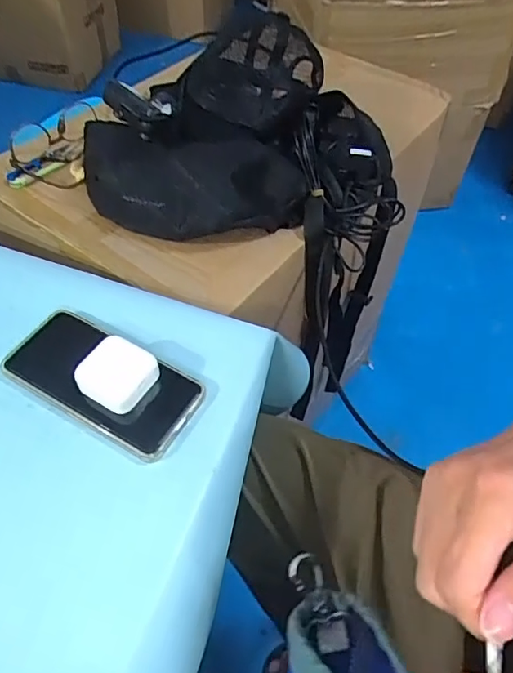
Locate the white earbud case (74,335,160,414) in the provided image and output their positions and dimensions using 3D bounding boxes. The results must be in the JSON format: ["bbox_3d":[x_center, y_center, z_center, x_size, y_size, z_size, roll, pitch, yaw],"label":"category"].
[{"bbox_3d":[-0.114,0.032,0.440,0.055,0.028,0.052,24,56,15],"label":"white earbud case"}]

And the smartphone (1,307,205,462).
[{"bbox_3d":[-0.130,0.033,0.448,0.169,0.010,0.081,27,56,17],"label":"smartphone"}]

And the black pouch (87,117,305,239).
[{"bbox_3d":[-0.074,-0.178,0.607,0.259,0.095,0.116,3,53,0],"label":"black pouch"}]

